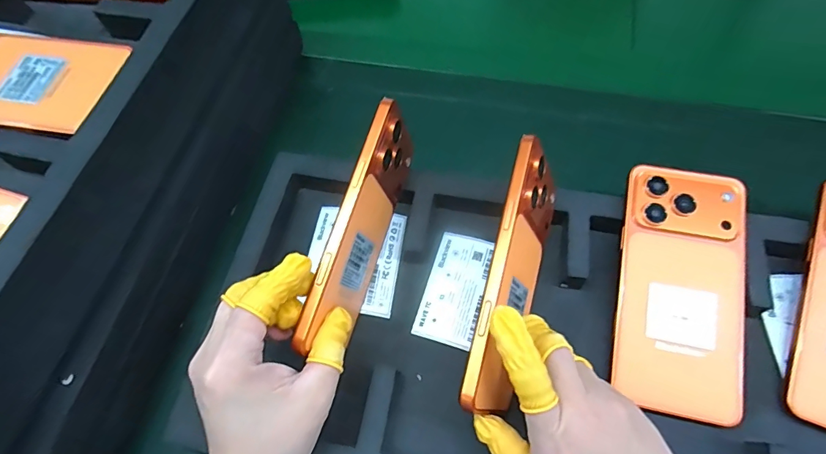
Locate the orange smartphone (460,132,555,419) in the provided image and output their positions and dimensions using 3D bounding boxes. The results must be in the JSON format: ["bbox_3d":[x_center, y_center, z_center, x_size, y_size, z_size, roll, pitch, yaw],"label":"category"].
[{"bbox_3d":[0.064,0.033,0.267,0.012,0.075,0.154,9,73,31],"label":"orange smartphone"}]

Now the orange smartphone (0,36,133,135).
[{"bbox_3d":[-0.274,-0.101,0.293,0.166,0.015,0.069,11,74,6],"label":"orange smartphone"}]

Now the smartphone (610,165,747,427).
[{"bbox_3d":[0.177,0.039,0.286,0.075,0.007,0.158,9,76,8],"label":"smartphone"}]

